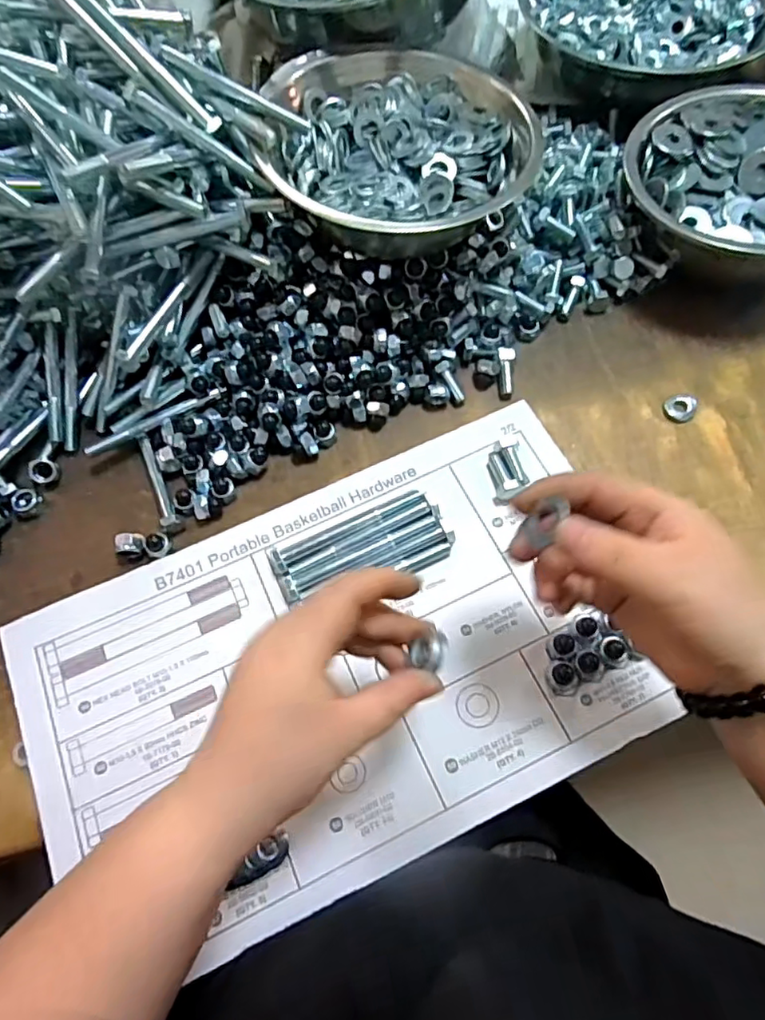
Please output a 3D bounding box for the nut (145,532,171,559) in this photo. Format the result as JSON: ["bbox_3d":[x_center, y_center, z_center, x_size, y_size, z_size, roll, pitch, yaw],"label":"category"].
[{"bbox_3d":[-0.149,0.022,0.381,0.016,0.008,0.016,-1,69,2],"label":"nut"}]

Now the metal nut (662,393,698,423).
[{"bbox_3d":[0.211,-0.073,0.407,0.021,0.005,0.025,40,76,16],"label":"metal nut"}]

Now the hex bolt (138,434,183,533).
[{"bbox_3d":[-0.154,-0.020,0.400,0.011,0.011,0.073,-22,70,-6],"label":"hex bolt"}]

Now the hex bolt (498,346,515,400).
[{"bbox_3d":[0.090,-0.099,0.421,0.012,0.011,0.037,0,91,1],"label":"hex bolt"}]

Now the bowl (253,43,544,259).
[{"bbox_3d":[0.010,-0.244,0.391,0.178,0.055,0.127,-9,69,-1],"label":"bowl"}]

